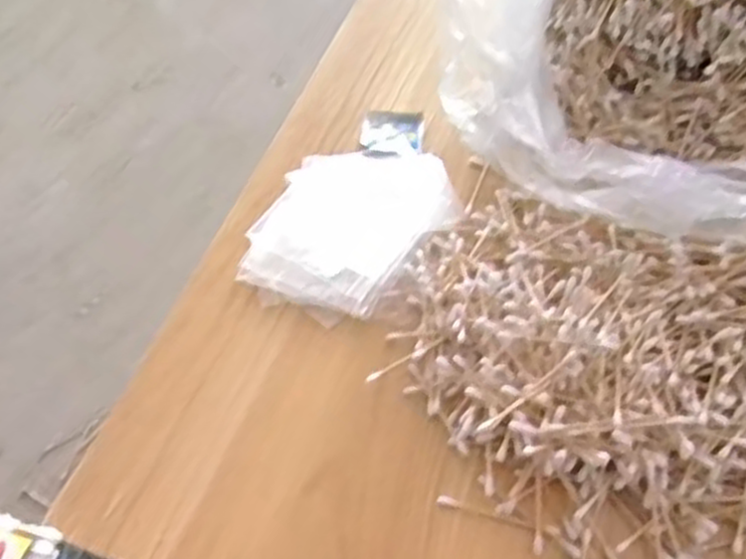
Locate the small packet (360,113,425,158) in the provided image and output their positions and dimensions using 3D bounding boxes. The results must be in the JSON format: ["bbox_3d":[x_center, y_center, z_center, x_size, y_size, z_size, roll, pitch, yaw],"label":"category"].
[{"bbox_3d":[0.016,-0.118,0.654,0.049,0.004,0.052,4,55,2],"label":"small packet"}]

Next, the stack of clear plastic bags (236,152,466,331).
[{"bbox_3d":[-0.016,-0.044,0.588,0.116,0.013,0.175,32,60,20],"label":"stack of clear plastic bags"}]

